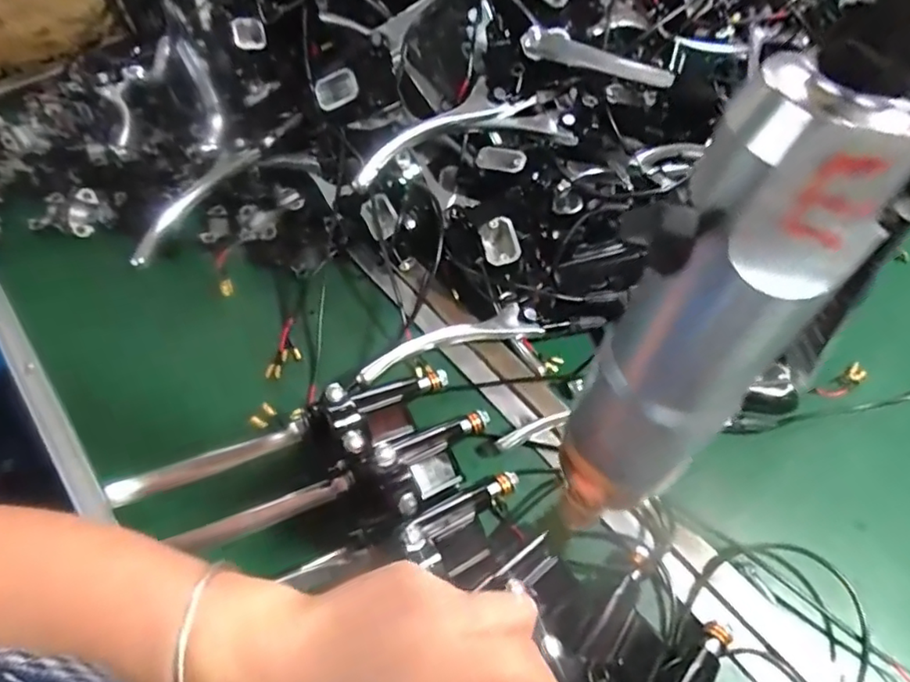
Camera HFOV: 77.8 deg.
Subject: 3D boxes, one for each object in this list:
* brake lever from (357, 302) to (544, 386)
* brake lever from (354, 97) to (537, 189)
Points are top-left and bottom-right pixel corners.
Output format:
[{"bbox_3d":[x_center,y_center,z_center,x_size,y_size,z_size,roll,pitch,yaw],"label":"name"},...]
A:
[{"bbox_3d":[-0.004,0.005,0.416,0.137,0.033,0.023,-18,59,-12],"label":"brake lever"},{"bbox_3d":[-0.010,-0.158,0.447,0.155,0.032,0.020,-25,61,-16],"label":"brake lever"}]

